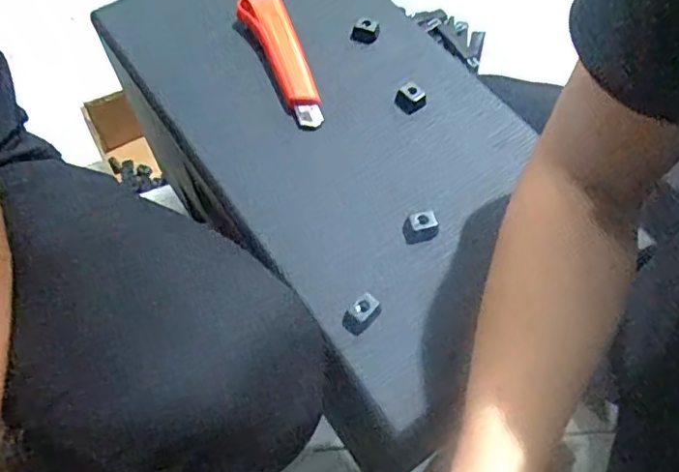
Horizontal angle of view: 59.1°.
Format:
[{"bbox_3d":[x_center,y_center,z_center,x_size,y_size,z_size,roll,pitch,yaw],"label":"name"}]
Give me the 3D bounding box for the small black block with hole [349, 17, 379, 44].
[{"bbox_3d":[0.023,-0.186,0.543,0.024,0.012,0.020,4,54,1],"label":"small black block with hole"}]

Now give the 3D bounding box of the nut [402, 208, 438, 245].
[{"bbox_3d":[0.060,-0.007,0.441,0.025,0.015,0.018,-14,55,-12],"label":"nut"}]

